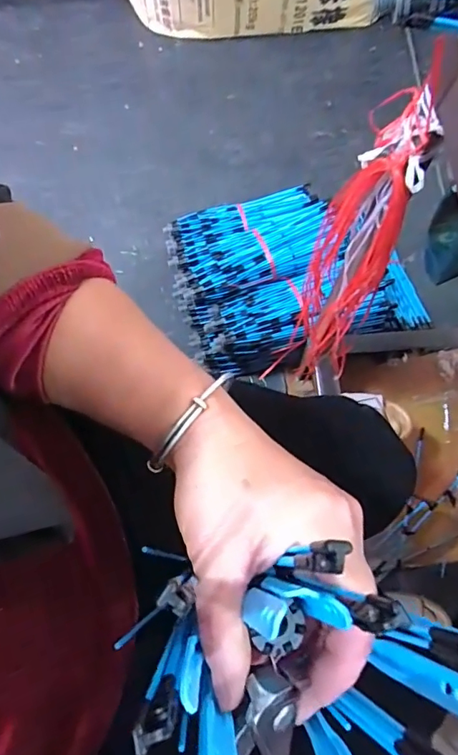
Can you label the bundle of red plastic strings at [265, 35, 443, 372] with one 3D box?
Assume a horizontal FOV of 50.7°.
[{"bbox_3d":[0.127,-0.107,0.596,0.082,0.543,0.116,16,76,4],"label":"bundle of red plastic strings"}]

